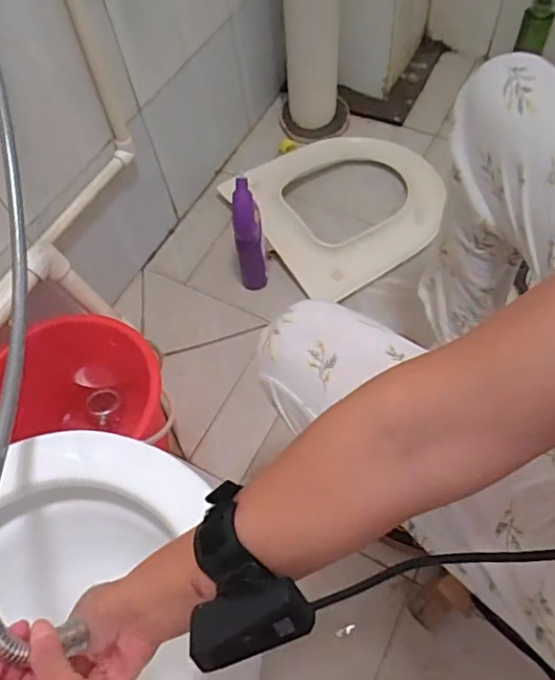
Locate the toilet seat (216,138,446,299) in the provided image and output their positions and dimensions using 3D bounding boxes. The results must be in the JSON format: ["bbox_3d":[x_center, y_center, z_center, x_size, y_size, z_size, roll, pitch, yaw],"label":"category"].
[{"bbox_3d":[0.159,-0.324,1.216,0.458,0.063,0.398,-32,62,-14],"label":"toilet seat"}]

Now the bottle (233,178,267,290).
[{"bbox_3d":[-0.052,-0.187,1.040,0.052,0.217,0.072,-8,59,0],"label":"bottle"}]

